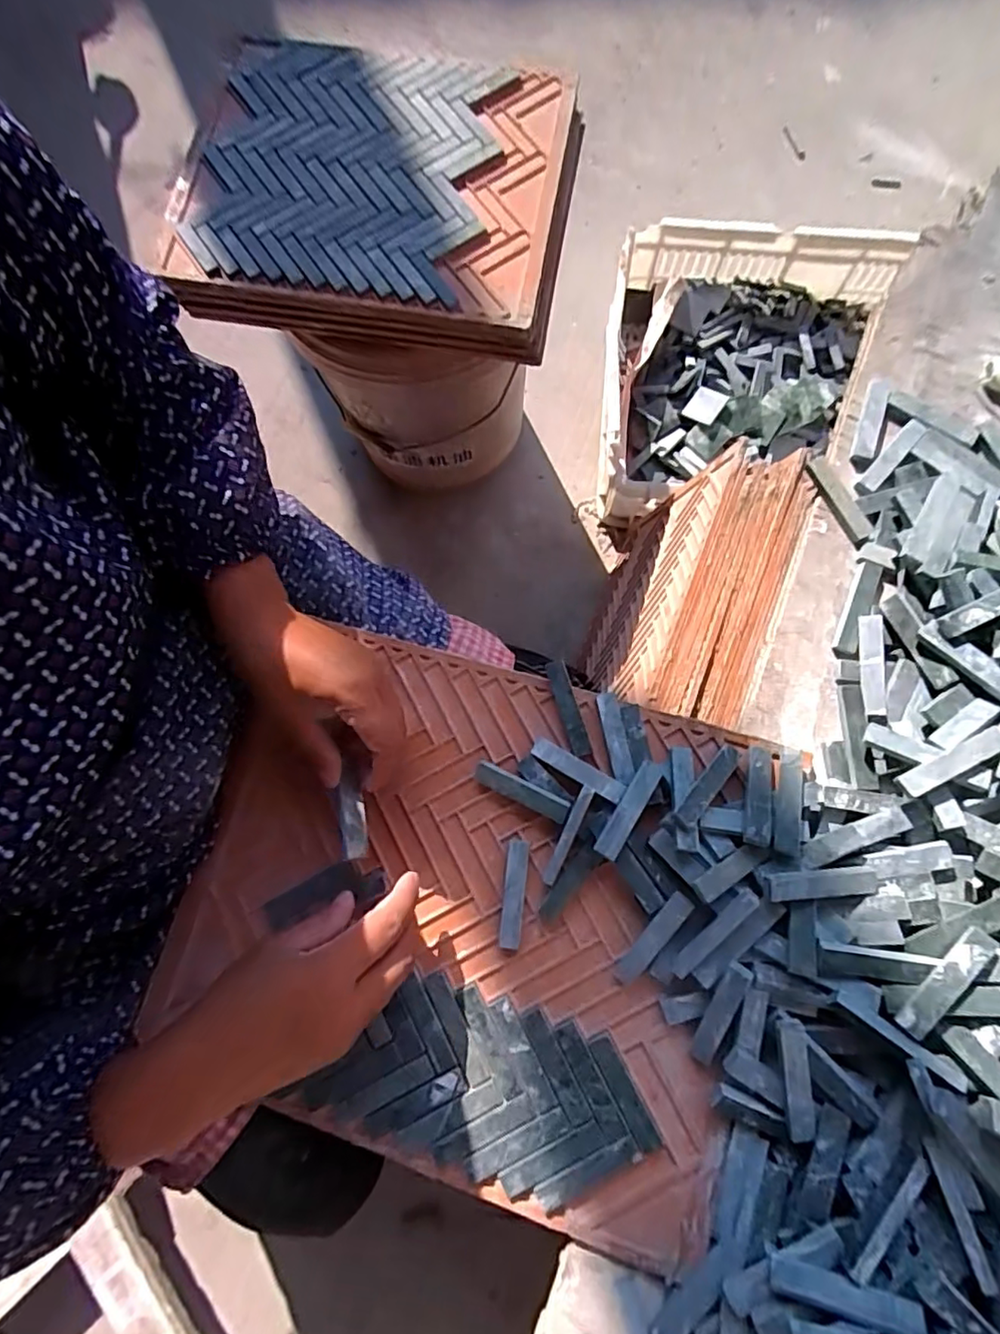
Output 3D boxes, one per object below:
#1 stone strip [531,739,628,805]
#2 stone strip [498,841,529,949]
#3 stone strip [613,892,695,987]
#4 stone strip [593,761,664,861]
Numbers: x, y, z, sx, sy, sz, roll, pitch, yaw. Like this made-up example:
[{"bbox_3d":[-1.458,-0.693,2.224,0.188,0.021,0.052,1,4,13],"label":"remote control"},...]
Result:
[{"bbox_3d":[0.048,0.064,0.368,0.063,0.004,0.012,28,80,22],"label":"stone strip"},{"bbox_3d":[0.009,0.140,0.364,0.014,0.008,0.062,6,79,2],"label":"stone strip"},{"bbox_3d":[0.089,0.160,0.343,0.013,0.006,0.066,35,102,7],"label":"stone strip"},{"bbox_3d":[0.077,0.084,0.351,0.014,0.005,0.064,31,71,15],"label":"stone strip"}]

